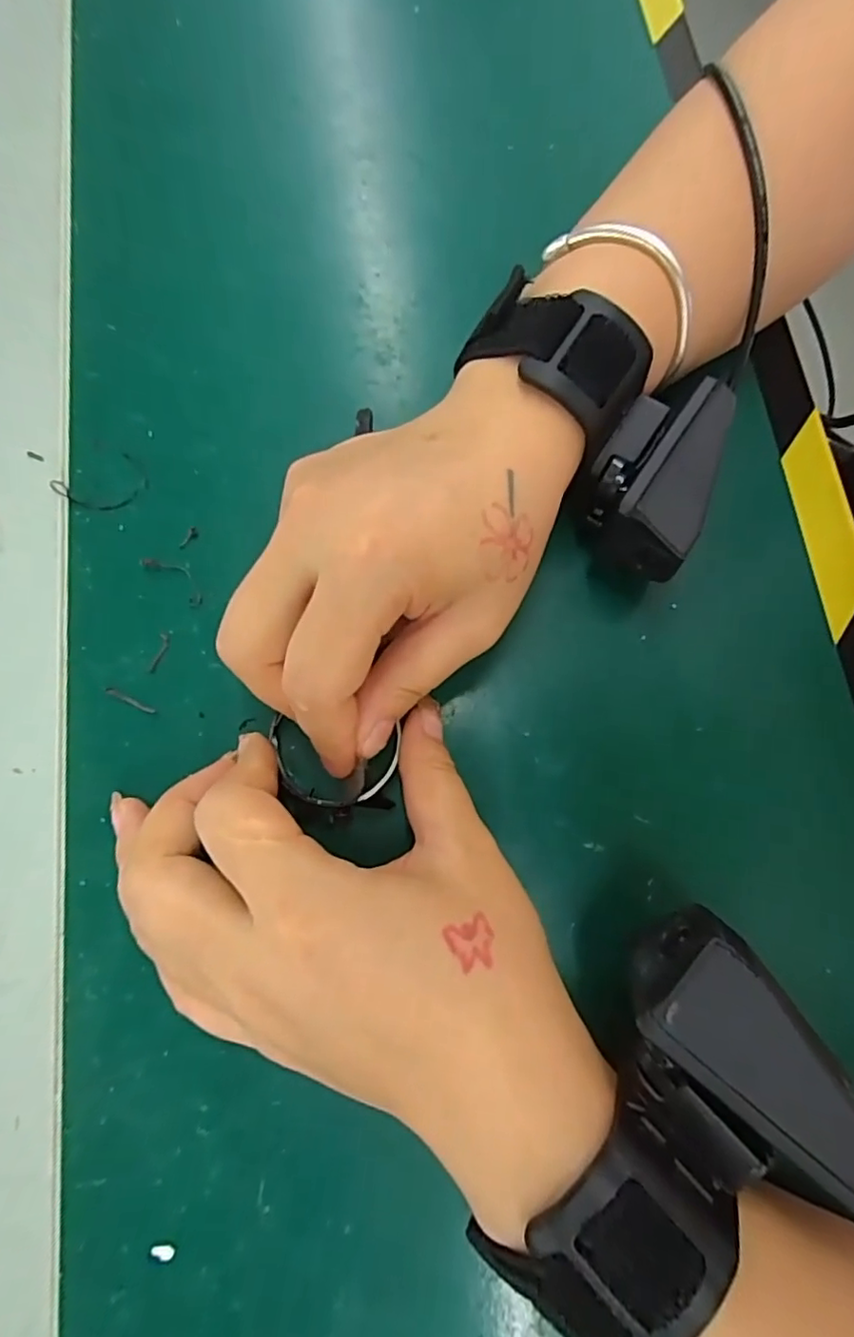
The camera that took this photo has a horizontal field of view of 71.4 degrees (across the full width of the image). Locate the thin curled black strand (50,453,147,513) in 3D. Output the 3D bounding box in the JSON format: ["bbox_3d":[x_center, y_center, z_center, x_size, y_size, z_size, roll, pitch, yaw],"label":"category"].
[{"bbox_3d":[-0.126,-0.071,0.230,0.033,0.004,0.022,-30,78,-7],"label":"thin curled black strand"}]

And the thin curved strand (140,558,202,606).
[{"bbox_3d":[-0.094,-0.034,0.222,0.028,0.004,0.009,37,79,8],"label":"thin curved strand"}]

